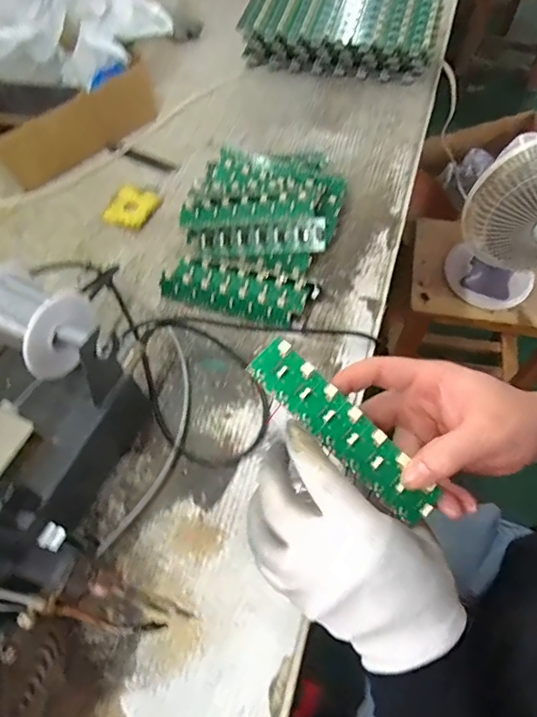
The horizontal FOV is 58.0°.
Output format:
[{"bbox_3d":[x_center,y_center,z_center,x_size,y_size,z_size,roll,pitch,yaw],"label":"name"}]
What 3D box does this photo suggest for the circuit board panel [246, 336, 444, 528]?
[{"bbox_3d":[0.045,0.043,0.296,0.136,0.005,0.030,44,91,9],"label":"circuit board panel"}]

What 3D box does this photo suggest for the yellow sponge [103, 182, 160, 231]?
[{"bbox_3d":[-0.158,-0.177,0.558,0.054,0.010,0.058,24,65,13],"label":"yellow sponge"}]

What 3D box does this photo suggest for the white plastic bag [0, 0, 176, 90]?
[{"bbox_3d":[-0.231,-0.409,0.560,0.229,0.155,0.097,-23,64,-11],"label":"white plastic bag"}]

